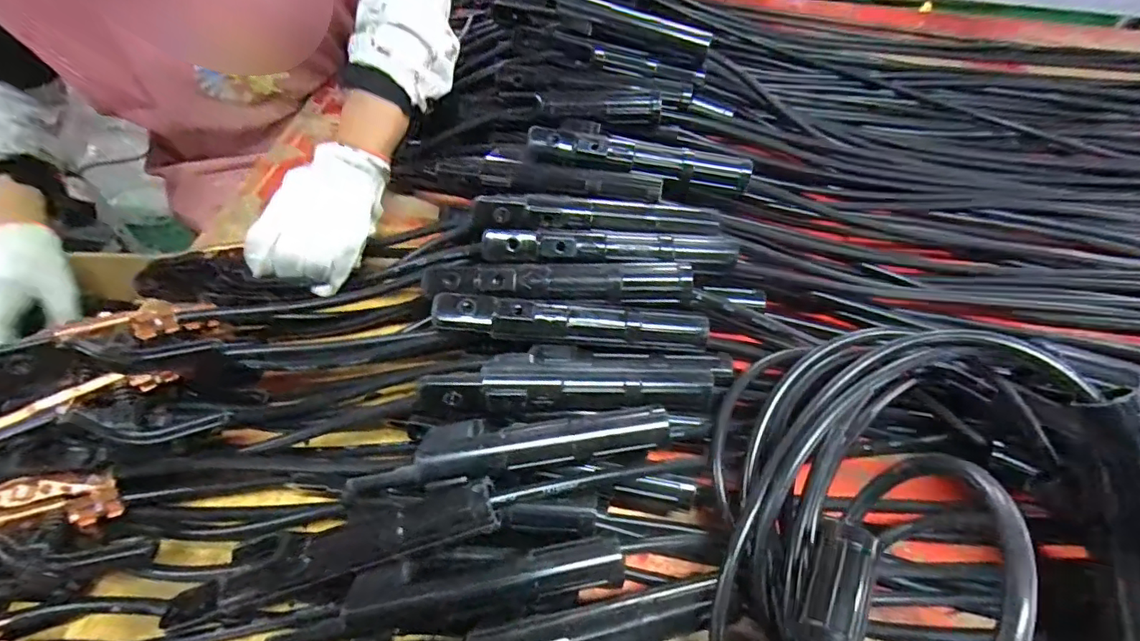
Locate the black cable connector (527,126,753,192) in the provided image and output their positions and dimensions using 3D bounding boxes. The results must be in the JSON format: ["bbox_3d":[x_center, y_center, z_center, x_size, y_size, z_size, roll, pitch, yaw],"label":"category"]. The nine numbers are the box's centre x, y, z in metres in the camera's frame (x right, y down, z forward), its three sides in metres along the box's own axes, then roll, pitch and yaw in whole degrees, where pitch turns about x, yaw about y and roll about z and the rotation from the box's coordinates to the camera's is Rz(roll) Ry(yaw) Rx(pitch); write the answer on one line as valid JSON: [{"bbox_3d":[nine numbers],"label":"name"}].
[{"bbox_3d":[0.061,-0.139,0.480,0.192,0.031,0.028,7,52,4],"label":"black cable connector"}]

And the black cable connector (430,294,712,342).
[{"bbox_3d":[0.002,0.004,0.388,0.191,0.032,0.025,3,52,1],"label":"black cable connector"}]

